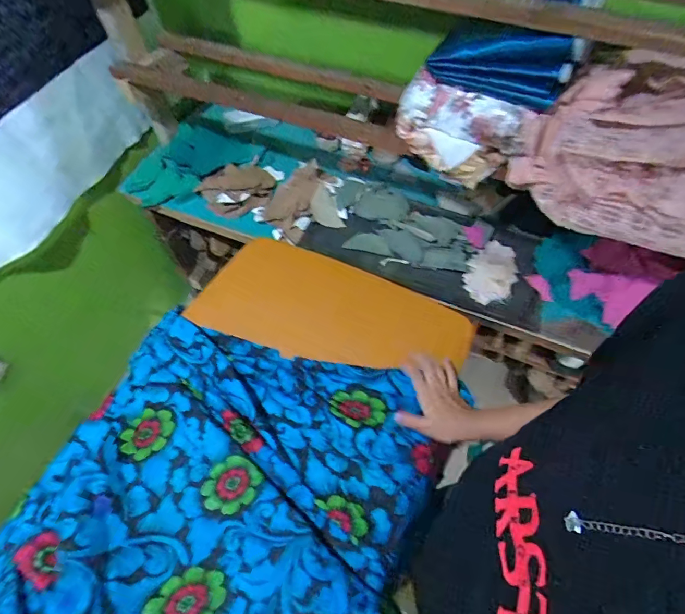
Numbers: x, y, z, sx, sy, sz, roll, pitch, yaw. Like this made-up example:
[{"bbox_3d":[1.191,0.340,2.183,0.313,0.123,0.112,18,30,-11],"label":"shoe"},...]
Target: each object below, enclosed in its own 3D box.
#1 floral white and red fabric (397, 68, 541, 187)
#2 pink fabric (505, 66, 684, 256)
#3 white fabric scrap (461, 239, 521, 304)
[{"bbox_3d":[0.189,-0.282,0.673,0.203,0.133,0.063,23,62,14],"label":"floral white and red fabric"},{"bbox_3d":[0.414,-0.203,0.550,0.319,0.206,0.110,28,63,17],"label":"pink fabric"},{"bbox_3d":[0.317,-0.075,0.869,0.098,0.010,0.155,30,64,18],"label":"white fabric scrap"}]

